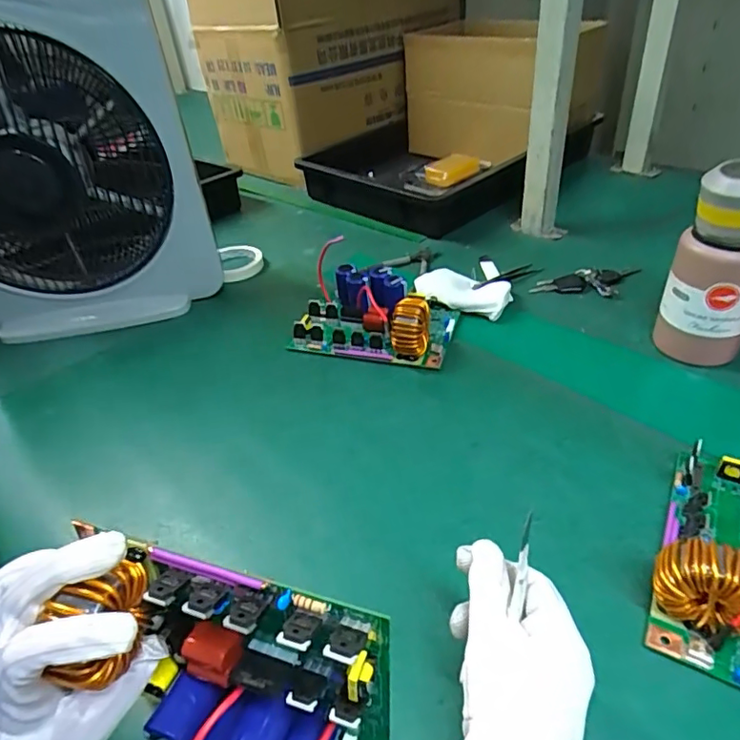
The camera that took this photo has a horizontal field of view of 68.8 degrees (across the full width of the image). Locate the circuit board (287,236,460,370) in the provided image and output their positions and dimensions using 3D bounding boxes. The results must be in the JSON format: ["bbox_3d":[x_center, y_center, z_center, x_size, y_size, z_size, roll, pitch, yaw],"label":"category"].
[{"bbox_3d":[0.004,-0.076,0.690,0.199,0.064,0.133,8,40,17],"label":"circuit board"}]

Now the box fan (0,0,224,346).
[{"bbox_3d":[-0.407,-0.253,0.684,0.366,0.423,0.151,-7,38,-1],"label":"box fan"}]

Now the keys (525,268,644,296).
[{"bbox_3d":[0.315,-0.126,0.762,0.162,0.018,0.064,-8,38,-4],"label":"keys"}]

